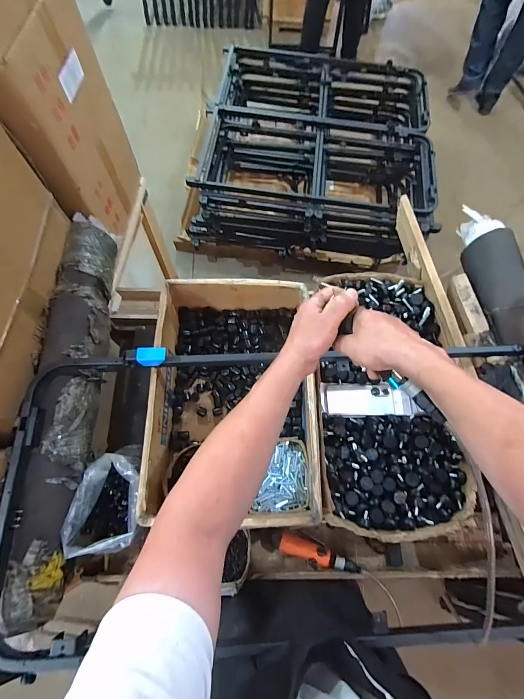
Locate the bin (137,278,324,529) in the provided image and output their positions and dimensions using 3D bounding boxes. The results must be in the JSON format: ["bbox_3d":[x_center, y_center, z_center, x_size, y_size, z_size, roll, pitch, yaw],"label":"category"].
[{"bbox_3d":[-0.062,0.099,0.771,0.348,0.173,0.548,-1,70,-2],"label":"bin"}]

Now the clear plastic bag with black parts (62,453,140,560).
[{"bbox_3d":[-0.300,0.312,0.666,0.120,0.110,0.186,12,70,3],"label":"clear plastic bag with black parts"}]

